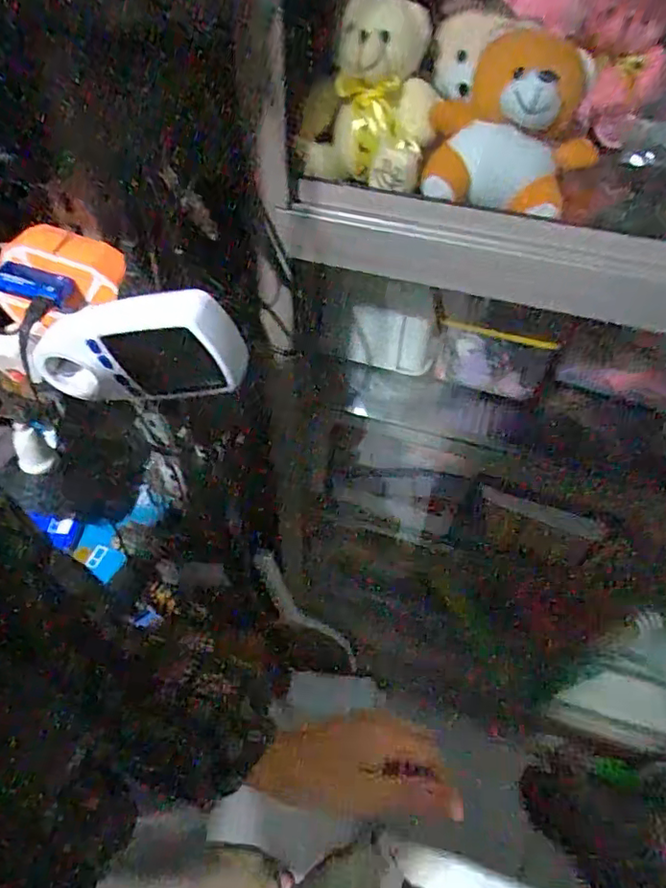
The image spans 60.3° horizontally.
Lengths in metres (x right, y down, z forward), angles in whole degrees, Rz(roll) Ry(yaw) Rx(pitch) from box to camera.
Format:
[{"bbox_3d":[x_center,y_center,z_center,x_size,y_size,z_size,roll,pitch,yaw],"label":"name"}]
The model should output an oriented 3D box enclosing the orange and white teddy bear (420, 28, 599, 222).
[{"bbox_3d":[0.142,-0.247,0.459,0.125,0.122,0.068,16,54,12],"label":"orange and white teddy bear"}]

